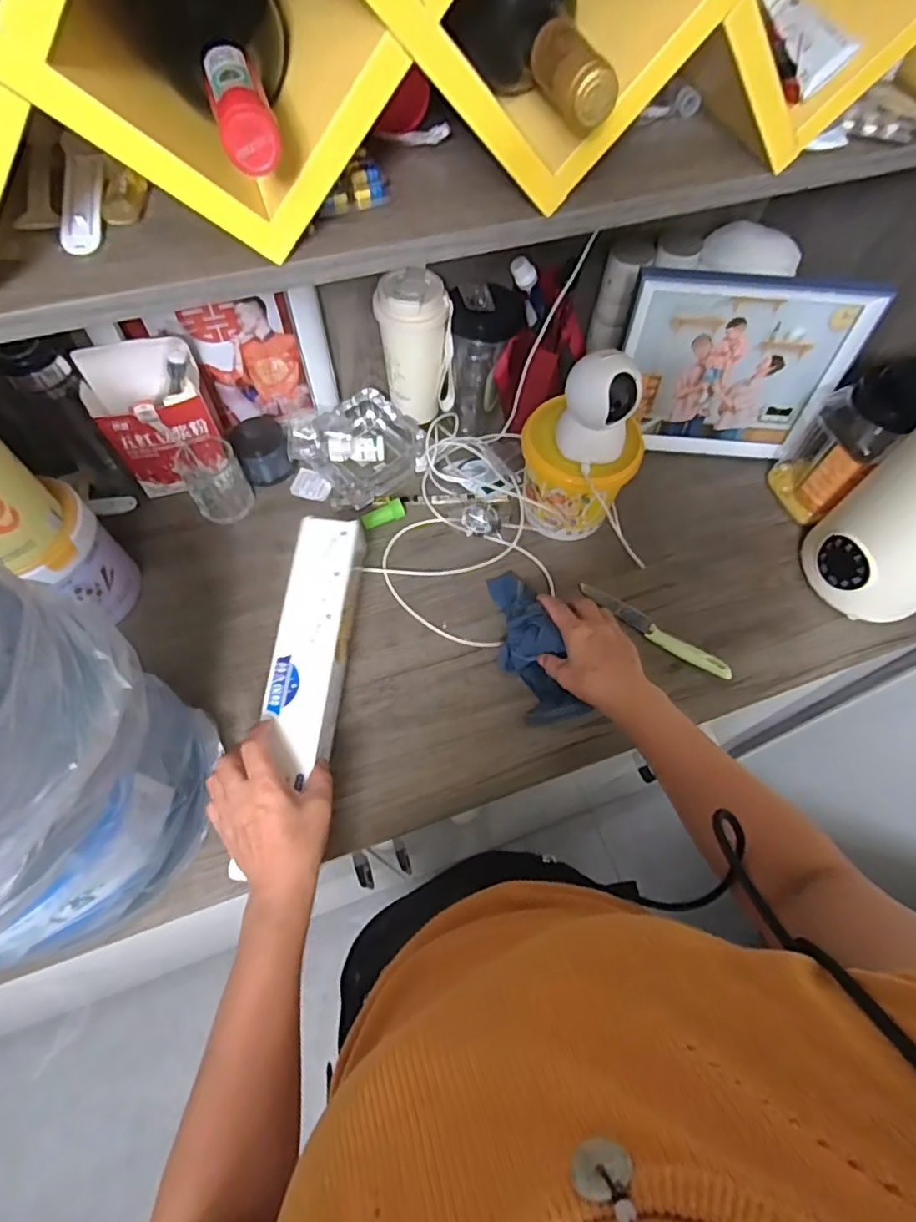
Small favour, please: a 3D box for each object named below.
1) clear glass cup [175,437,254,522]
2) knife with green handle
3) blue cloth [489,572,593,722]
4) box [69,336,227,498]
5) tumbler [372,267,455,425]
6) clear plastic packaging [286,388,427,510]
[{"bbox_3d":[-0.302,-0.164,0.713,0.068,0.079,0.065,1,62,-1],"label":"clear glass cup"},{"bbox_3d":[0.230,0.019,0.672,0.190,0.015,0.024,36,67,16],"label":"knife with green handle"},{"bbox_3d":[0.076,0.024,0.627,0.061,0.080,0.195,-13,59,-8],"label":"blue cloth"},{"bbox_3d":[-0.351,-0.222,0.679,0.123,0.173,0.063,-17,64,-10],"label":"box"},{"bbox_3d":[-0.054,-0.330,0.724,0.090,0.160,0.074,-7,63,-5],"label":"tumbler"},{"bbox_3d":[-0.141,-0.215,0.762,0.176,0.049,0.149,-34,68,-18],"label":"clear plastic packaging"}]

